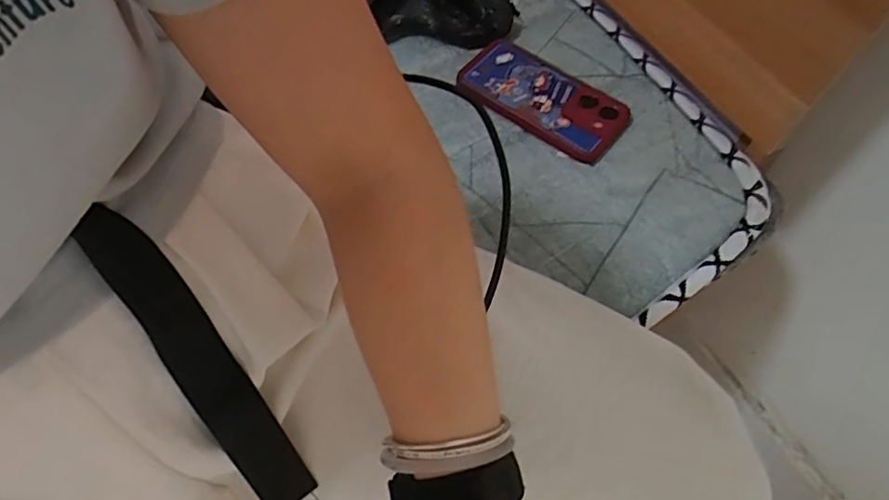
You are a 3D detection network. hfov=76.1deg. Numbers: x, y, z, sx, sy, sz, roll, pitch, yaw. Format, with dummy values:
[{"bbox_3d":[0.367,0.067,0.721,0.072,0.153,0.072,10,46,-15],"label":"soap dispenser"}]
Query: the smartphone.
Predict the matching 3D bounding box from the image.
[{"bbox_3d":[0.095,-0.154,0.566,0.170,0.016,0.080,32,64,17],"label":"smartphone"}]

